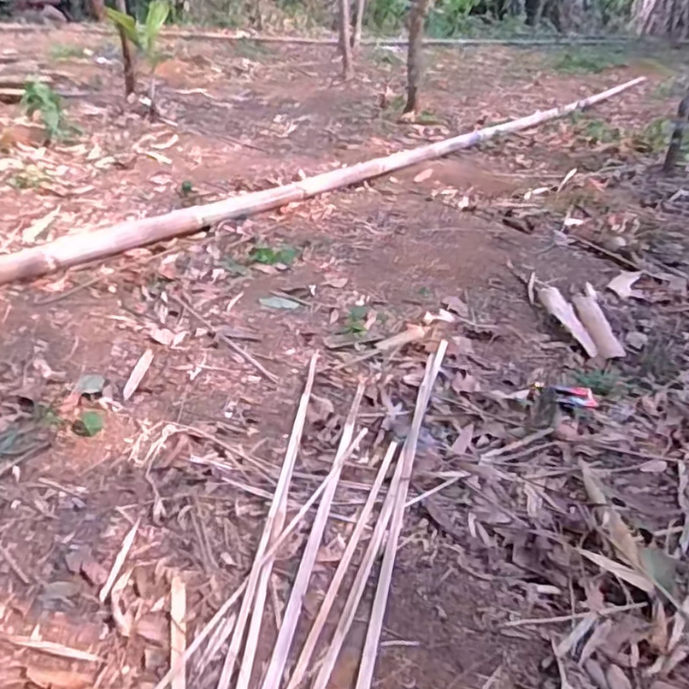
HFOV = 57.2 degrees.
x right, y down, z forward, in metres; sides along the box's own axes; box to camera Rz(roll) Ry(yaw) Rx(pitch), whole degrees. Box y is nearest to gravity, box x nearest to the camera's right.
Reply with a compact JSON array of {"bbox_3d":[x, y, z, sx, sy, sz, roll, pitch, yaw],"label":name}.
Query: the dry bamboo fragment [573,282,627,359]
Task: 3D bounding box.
[{"bbox_3d":[0.633,-0.073,1.611,0.076,0.023,0.381,7,31,4],"label":"dry bamboo fragment"}]

